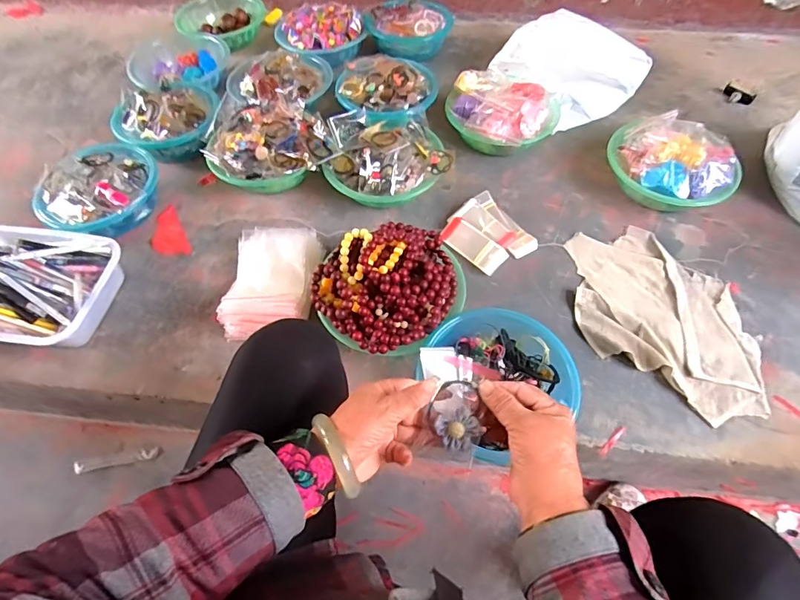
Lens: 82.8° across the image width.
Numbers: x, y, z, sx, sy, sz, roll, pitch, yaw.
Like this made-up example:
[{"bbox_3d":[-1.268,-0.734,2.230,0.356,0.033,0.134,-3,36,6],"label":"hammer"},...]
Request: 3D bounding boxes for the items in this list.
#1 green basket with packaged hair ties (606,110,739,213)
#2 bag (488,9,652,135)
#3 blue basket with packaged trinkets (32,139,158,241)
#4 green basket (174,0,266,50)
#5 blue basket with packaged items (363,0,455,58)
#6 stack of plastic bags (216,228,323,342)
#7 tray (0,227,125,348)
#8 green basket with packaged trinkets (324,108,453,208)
[{"bbox_3d":[0.529,-0.279,0.902,0.219,0.108,0.234,7,57,6],"label":"green basket with packaged hair ties"},{"bbox_3d":[0.401,-0.553,1.076,0.349,0.097,0.281,-37,64,-21],"label":"bag"},{"bbox_3d":[-0.573,-0.204,0.881,0.200,0.094,0.207,-1,57,1],"label":"blue basket with packaged trinkets"},{"bbox_3d":[-0.493,-0.752,1.224,0.214,0.062,0.220,-1,57,1],"label":"green basket"},{"bbox_3d":[0.025,-0.710,1.188,0.217,0.069,0.188,9,58,7],"label":"blue basket with packaged items"},{"bbox_3d":[-0.217,-0.036,0.784,0.142,0.074,0.223,0,57,2],"label":"stack of plastic bags"},{"bbox_3d":[-0.635,-0.028,0.766,0.287,0.112,0.216,11,58,8],"label":"tray"},{"bbox_3d":[-0.035,-0.282,0.914,0.230,0.095,0.223,-1,57,1],"label":"green basket with packaged trinkets"}]

